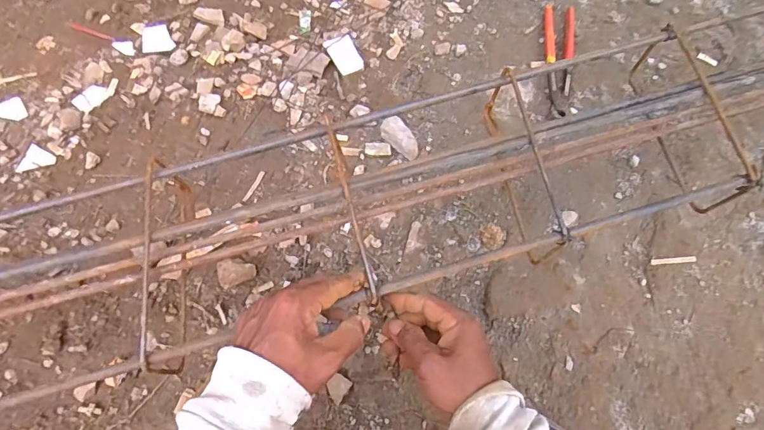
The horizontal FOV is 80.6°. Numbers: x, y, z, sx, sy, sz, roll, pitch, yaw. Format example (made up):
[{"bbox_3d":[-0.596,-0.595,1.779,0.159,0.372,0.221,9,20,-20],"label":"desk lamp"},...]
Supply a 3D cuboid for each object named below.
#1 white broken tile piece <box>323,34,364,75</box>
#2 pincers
[{"bbox_3d":[-0.061,-0.260,0.728,0.045,0.007,0.070,-26,71,-10],"label":"white broken tile piece"},{"bbox_3d":[0.278,-0.246,0.706,0.045,0.019,0.215,8,69,2],"label":"pincers"}]

